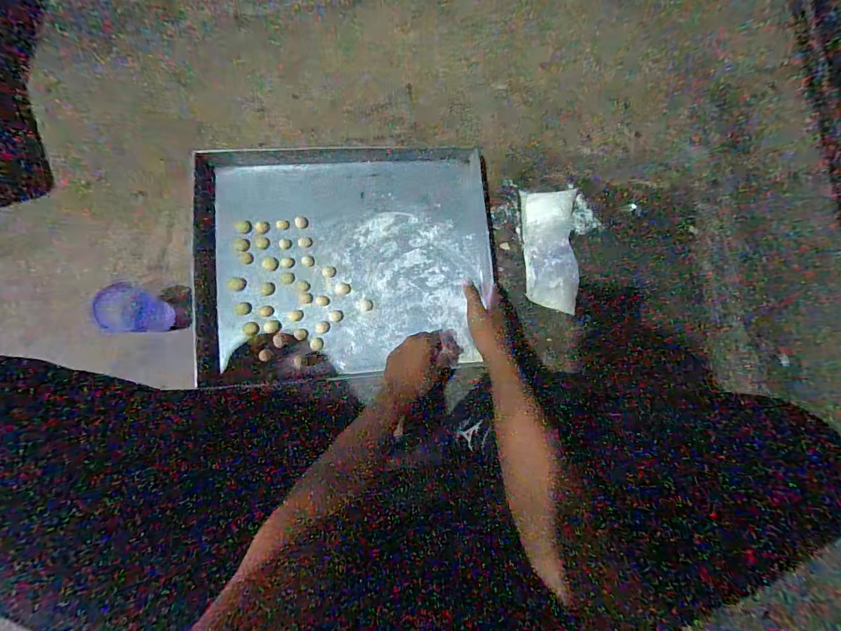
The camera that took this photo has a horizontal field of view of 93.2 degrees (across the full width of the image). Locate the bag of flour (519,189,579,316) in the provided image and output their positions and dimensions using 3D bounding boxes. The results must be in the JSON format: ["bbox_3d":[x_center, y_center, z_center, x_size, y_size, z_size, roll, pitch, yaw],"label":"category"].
[{"bbox_3d":[0.241,-0.128,0.737,0.086,0.105,0.241,4,83,-5],"label":"bag of flour"}]

